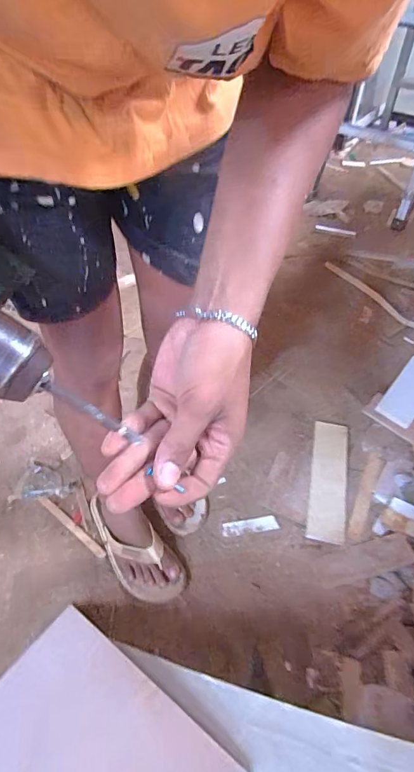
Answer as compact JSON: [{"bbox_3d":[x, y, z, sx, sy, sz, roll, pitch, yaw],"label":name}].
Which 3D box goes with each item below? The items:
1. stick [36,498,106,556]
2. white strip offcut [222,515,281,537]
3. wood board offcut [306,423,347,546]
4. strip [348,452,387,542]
[{"bbox_3d":[-0.295,0.304,0.902,0.204,0.013,0.018,32,55,23],"label":"stick"},{"bbox_3d":[0.098,0.317,0.942,0.123,0.004,0.036,-8,47,-3],"label":"white strip offcut"},{"bbox_3d":[0.290,0.213,0.992,0.081,0.016,0.311,11,49,8],"label":"wood board offcut"},{"bbox_3d":[0.361,0.252,0.941,0.035,0.014,0.210,23,59,11],"label":"strip"}]

